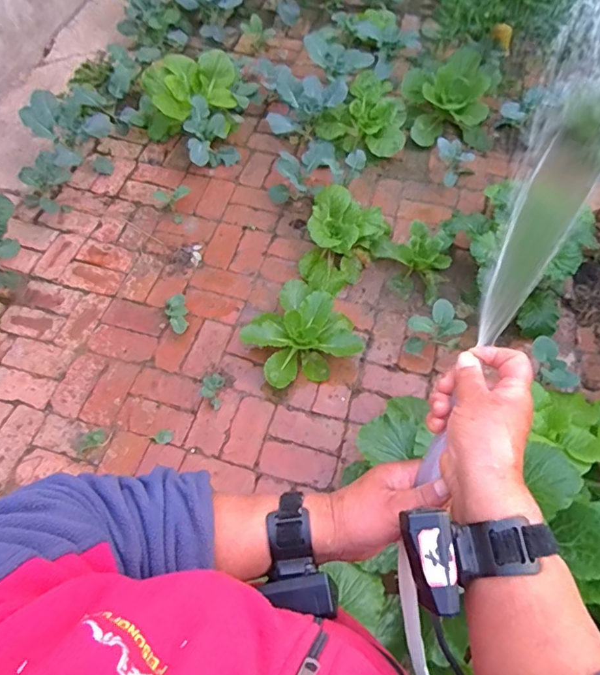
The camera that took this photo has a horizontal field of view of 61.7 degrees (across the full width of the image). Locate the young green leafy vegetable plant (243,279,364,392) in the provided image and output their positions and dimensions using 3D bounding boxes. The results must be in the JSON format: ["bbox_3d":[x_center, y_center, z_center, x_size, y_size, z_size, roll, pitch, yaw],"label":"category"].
[{"bbox_3d":[-0.011,-0.018,1.568,0.302,0.102,0.316,0,58,0],"label":"young green leafy vegetable plant"}]

